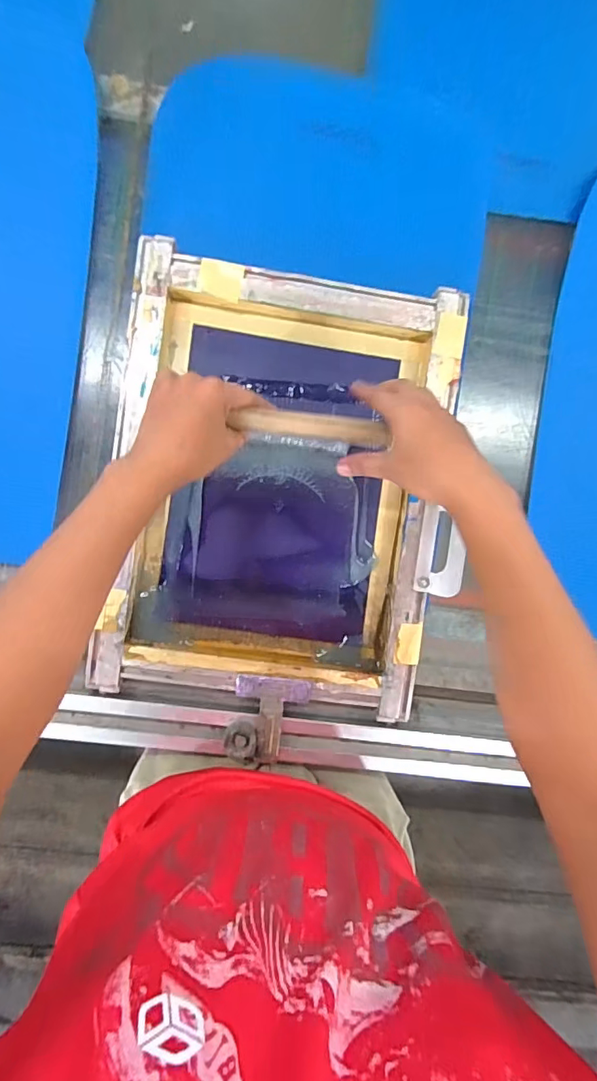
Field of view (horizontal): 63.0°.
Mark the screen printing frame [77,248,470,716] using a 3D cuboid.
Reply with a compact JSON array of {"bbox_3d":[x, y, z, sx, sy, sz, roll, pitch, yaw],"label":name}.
[{"bbox_3d":[-0.013,-0.059,0.563,0.379,0.035,0.474,6,93,-5],"label":"screen printing frame"}]

